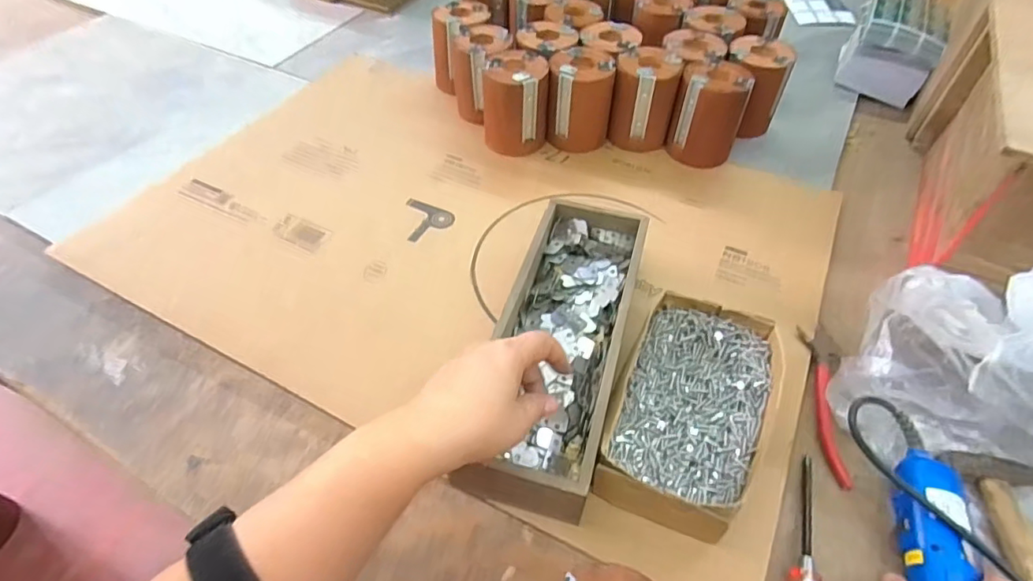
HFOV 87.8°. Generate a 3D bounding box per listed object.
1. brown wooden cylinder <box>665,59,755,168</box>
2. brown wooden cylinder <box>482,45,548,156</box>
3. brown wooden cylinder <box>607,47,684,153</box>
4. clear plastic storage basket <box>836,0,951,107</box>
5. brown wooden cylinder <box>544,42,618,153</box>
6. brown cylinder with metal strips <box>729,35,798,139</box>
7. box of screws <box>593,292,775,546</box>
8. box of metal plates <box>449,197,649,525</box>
[{"bbox_3d":[0.231,-0.212,0.647,0.078,0.098,0.082,21,54,15],"label":"brown wooden cylinder"},{"bbox_3d":[0.000,-0.228,0.659,0.075,0.101,0.081,2,52,1],"label":"brown wooden cylinder"},{"bbox_3d":[0.158,-0.237,0.668,0.075,0.099,0.080,12,52,8],"label":"brown wooden cylinder"},{"bbox_3d":[0.535,-0.349,0.764,0.105,0.093,0.136,22,55,16],"label":"clear plastic storage basket"},{"bbox_3d":[0.078,-0.237,0.669,0.076,0.099,0.074,3,52,2],"label":"brown wooden cylinder"},{"bbox_3d":[0.298,-0.256,0.683,0.078,0.099,0.084,-27,57,-20],"label":"brown cylinder with metal strips"},{"bbox_3d":[0.136,0.094,0.422,0.103,0.057,0.187,19,54,14],"label":"box of screws"},{"bbox_3d":[0.038,0.044,0.459,0.098,0.070,0.288,14,53,11],"label":"box of metal plates"}]

